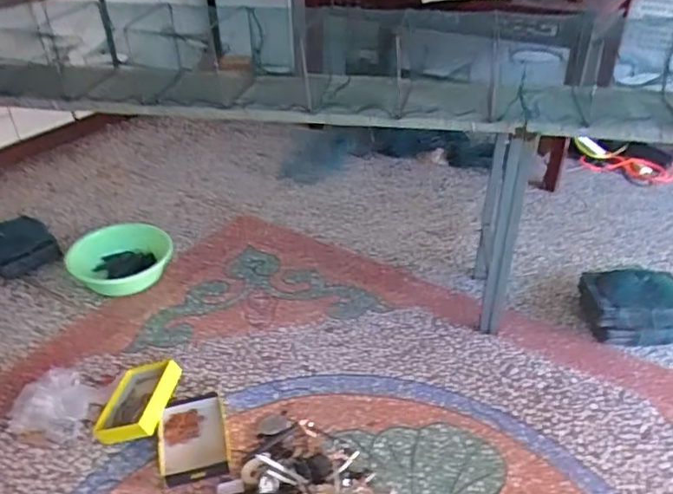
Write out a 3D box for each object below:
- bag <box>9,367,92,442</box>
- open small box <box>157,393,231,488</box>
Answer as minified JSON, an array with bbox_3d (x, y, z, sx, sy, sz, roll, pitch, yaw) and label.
[{"bbox_3d":[-0.727,0.383,1.453,0.174,0.129,0.166,2,35,4],"label":"bag"},{"bbox_3d":[-0.354,0.473,1.419,0.169,0.036,0.225,-10,36,-12],"label":"open small box"}]

